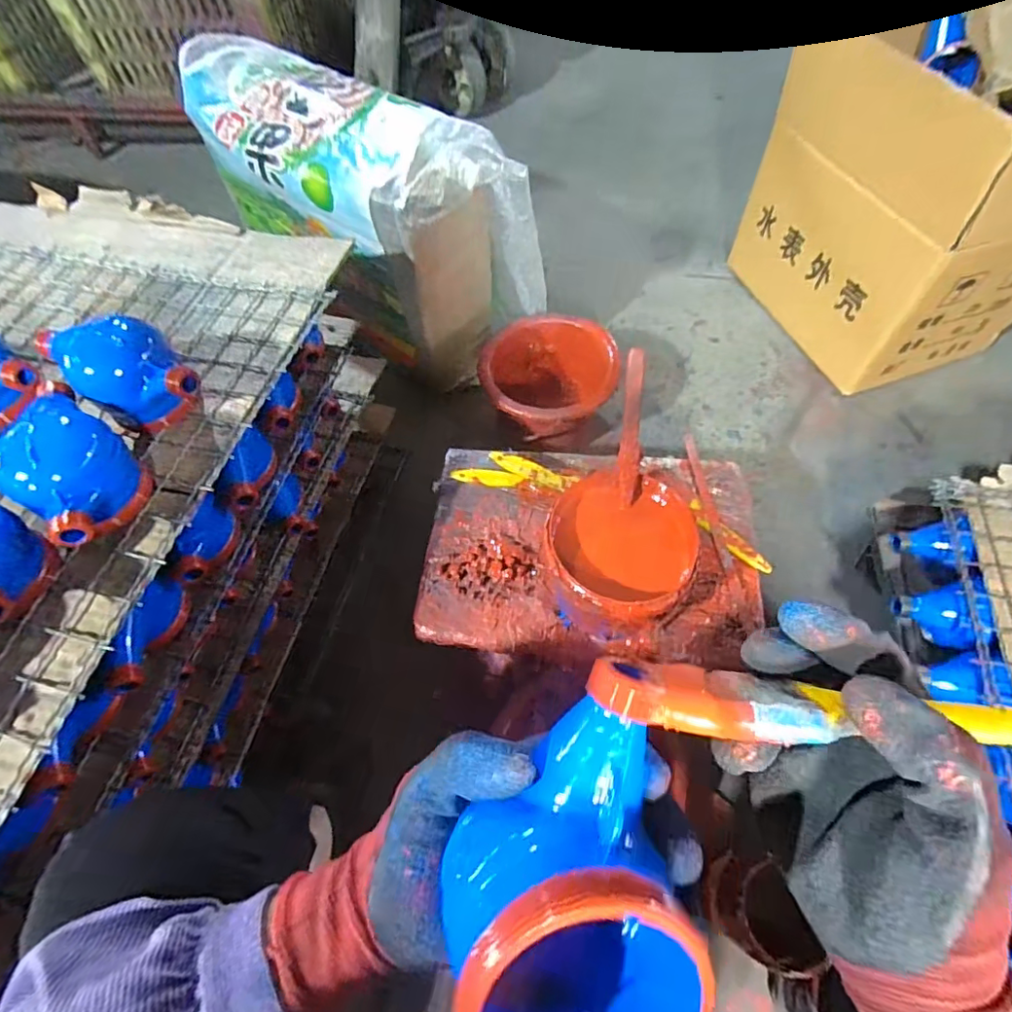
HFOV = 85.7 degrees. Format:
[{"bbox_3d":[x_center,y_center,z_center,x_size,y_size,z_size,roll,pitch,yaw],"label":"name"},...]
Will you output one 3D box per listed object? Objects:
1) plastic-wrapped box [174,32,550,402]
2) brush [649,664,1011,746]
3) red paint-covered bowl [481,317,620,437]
[{"bbox_3d":[-0.246,-0.520,0.938,0.262,0.355,0.622,-39,65,-18],"label":"plastic-wrapped box"},{"bbox_3d":[0.138,0.078,0.203,0.173,0.022,0.024,7,60,-8],"label":"brush"},{"bbox_3d":[0.064,-0.183,0.927,0.197,0.171,0.215,-1,60,3],"label":"red paint-covered bowl"}]

